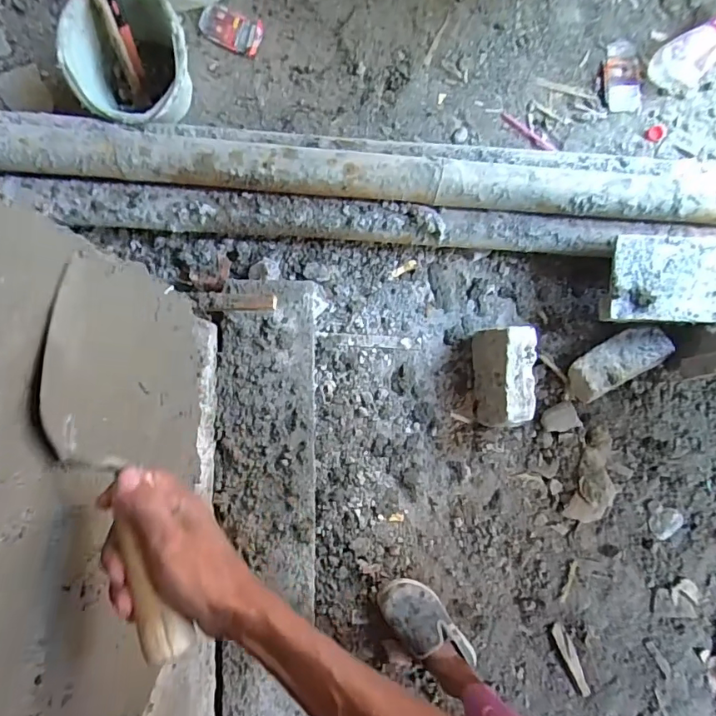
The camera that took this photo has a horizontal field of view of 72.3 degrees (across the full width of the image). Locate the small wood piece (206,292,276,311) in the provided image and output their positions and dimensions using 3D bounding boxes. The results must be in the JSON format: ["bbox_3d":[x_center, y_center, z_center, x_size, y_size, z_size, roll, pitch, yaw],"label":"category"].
[{"bbox_3d":[-0.175,-0.085,0.739,0.100,0.019,0.026,-2,89,-4],"label":"small wood piece"}]

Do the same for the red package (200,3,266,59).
[{"bbox_3d":[-0.275,-0.716,1.064,0.129,0.022,0.083,19,87,-3],"label":"red package"}]

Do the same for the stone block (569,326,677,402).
[{"bbox_3d":[0.534,0.010,0.999,0.203,0.067,0.102,-32,91,-4],"label":"stone block"}]

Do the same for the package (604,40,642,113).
[{"bbox_3d":[0.616,-0.655,1.139,0.077,0.011,0.160,-6,89,-4],"label":"package"}]

